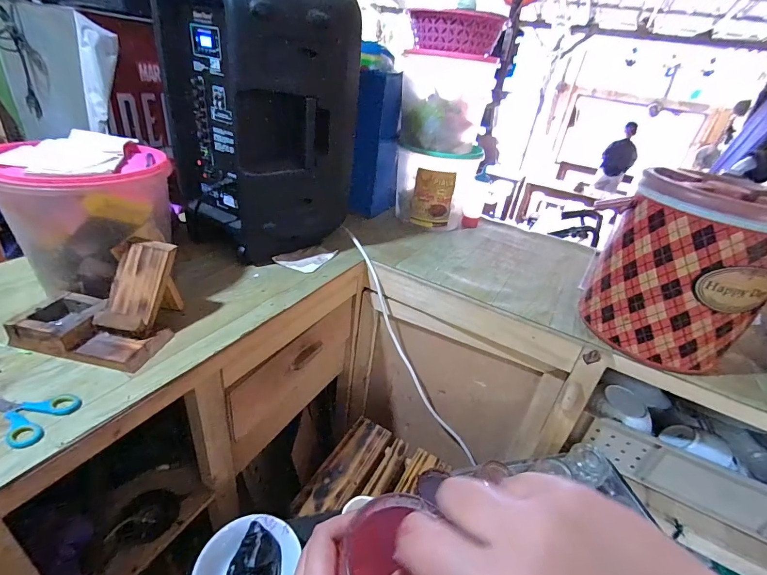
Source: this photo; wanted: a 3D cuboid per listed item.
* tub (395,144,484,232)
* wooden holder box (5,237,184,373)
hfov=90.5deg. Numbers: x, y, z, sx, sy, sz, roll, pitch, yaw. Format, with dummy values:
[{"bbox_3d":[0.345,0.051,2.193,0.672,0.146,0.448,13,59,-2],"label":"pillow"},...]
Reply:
[{"bbox_3d":[0.168,-0.314,1.189,0.222,0.207,0.190,-16,39,-32],"label":"tub"},{"bbox_3d":[-0.441,0.015,0.605,0.196,0.126,0.173,11,32,5],"label":"wooden holder box"}]

